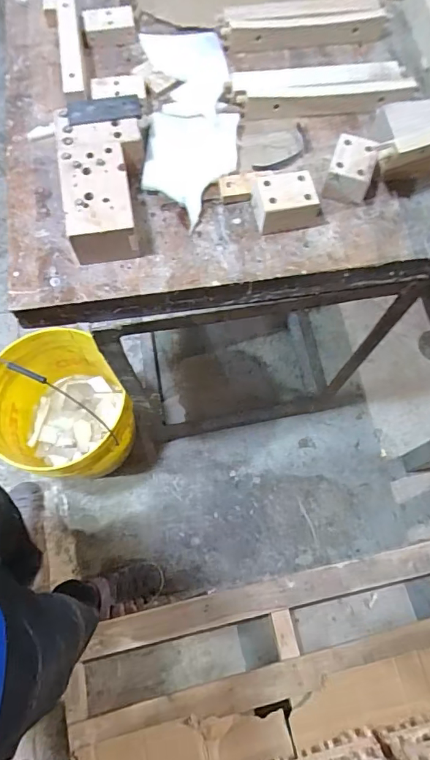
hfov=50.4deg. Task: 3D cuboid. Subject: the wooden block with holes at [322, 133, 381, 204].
[{"bbox_3d":[0.185,-0.286,0.623,0.063,0.054,0.077,17,71,5],"label":"wooden block with holes"}]

